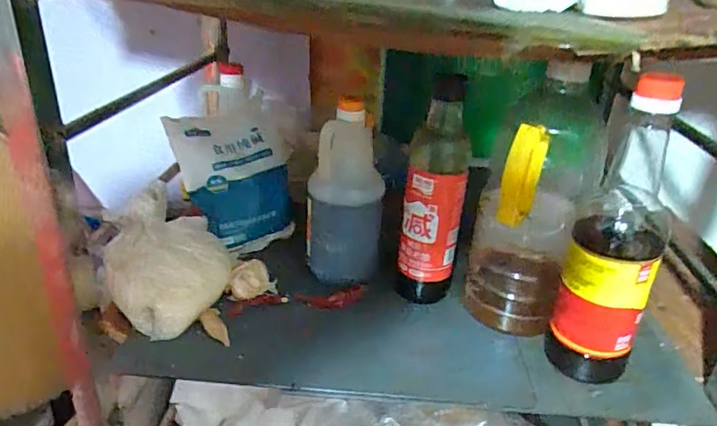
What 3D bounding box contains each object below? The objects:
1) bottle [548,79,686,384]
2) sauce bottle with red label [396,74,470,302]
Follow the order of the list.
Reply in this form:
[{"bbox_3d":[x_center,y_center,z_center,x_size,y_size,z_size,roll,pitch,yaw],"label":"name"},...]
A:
[{"bbox_3d":[0.230,0.028,0.462,0.075,0.278,0.061,18,32,30],"label":"bottle"},{"bbox_3d":[0.080,-0.014,0.562,0.069,0.238,0.056,8,28,12],"label":"sauce bottle with red label"}]

